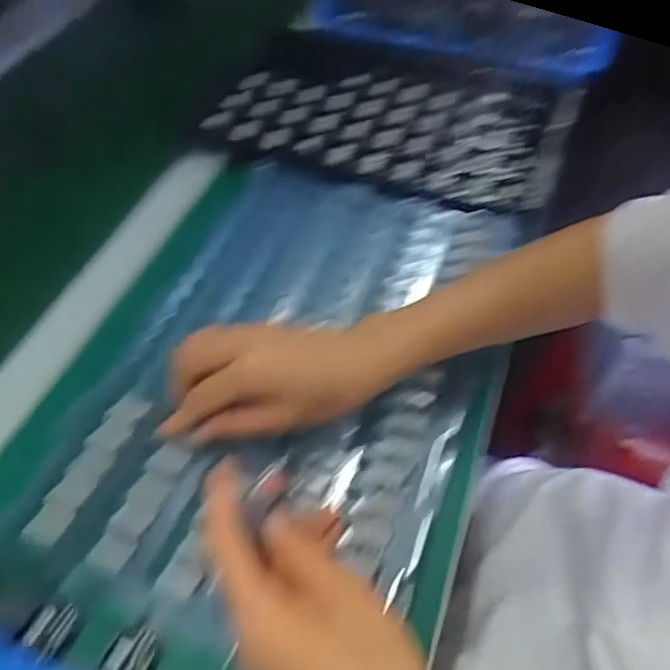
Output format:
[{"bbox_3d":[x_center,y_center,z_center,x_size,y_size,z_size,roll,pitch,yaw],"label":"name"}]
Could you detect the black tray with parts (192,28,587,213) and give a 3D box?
[{"bbox_3d":[0.057,-0.221,0.575,0.333,0.027,0.215,16,56,8],"label":"black tray with parts"}]

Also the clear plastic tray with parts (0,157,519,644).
[{"bbox_3d":[-0.031,0.012,0.418,0.249,0.033,0.359,13,52,12],"label":"clear plastic tray with parts"}]

